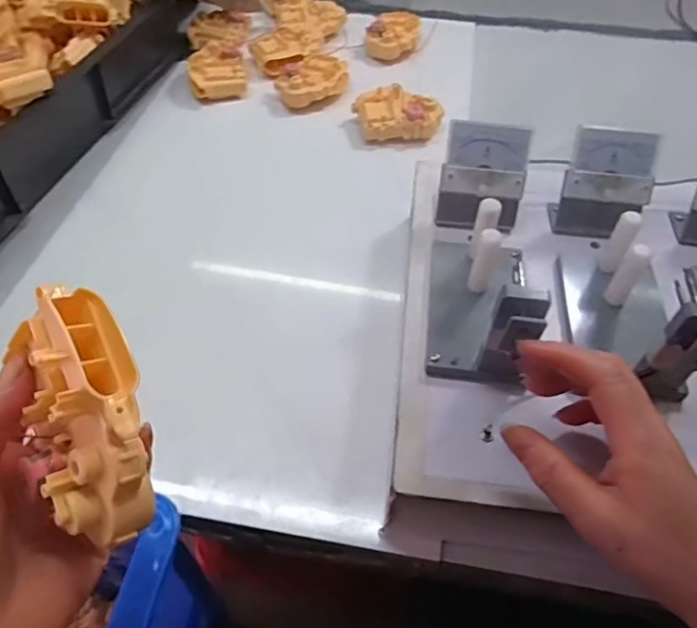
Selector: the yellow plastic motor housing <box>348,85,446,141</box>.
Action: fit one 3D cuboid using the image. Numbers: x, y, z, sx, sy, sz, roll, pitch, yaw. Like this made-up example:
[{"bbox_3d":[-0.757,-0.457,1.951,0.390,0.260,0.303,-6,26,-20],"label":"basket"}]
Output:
[{"bbox_3d":[0.058,-0.235,0.665,0.106,0.036,0.073,4,51,3],"label":"yellow plastic motor housing"}]

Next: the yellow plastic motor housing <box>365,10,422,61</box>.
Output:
[{"bbox_3d":[0.064,-0.391,0.791,0.073,0.037,0.090,6,51,4],"label":"yellow plastic motor housing"}]

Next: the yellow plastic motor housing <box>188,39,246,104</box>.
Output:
[{"bbox_3d":[-0.170,-0.315,0.723,0.070,0.033,0.095,-11,52,-9],"label":"yellow plastic motor housing"}]

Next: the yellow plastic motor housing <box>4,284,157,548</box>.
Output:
[{"bbox_3d":[-0.103,0.039,0.219,0.041,0.032,0.101,-14,84,-11],"label":"yellow plastic motor housing"}]

